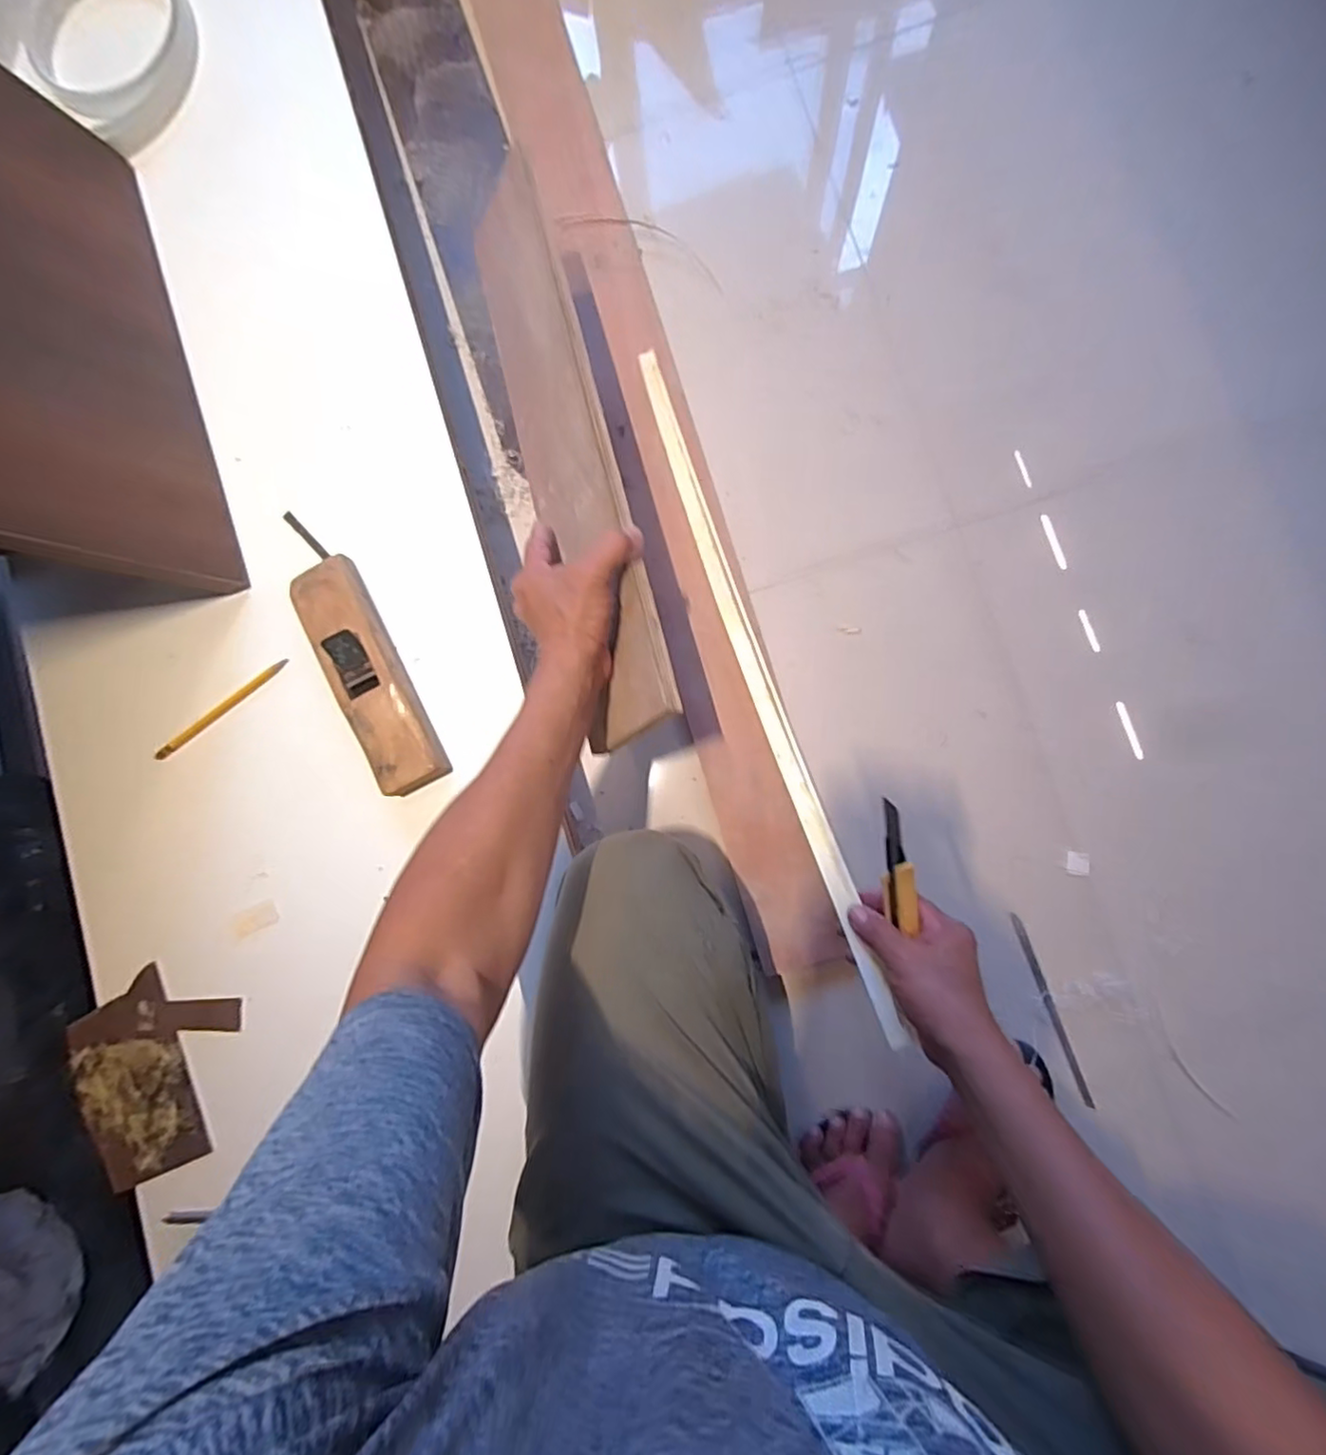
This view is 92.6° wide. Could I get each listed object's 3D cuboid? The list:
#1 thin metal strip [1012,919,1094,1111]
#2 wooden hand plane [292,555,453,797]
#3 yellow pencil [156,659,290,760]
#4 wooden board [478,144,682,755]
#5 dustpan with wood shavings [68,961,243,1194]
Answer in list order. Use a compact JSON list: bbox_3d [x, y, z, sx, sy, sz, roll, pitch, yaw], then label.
[{"bbox_3d":[0.405,0.293,0.659,0.010,0.005,0.199,-18,83,1],"label":"thin metal strip"},{"bbox_3d":[-0.282,-0.050,0.606,0.066,0.042,0.241,-26,83,-1],"label":"wooden hand plane"},{"bbox_3d":[-0.440,-0.018,0.630,0.158,0.011,0.013,-39,83,-2],"label":"yellow pencil"},{"bbox_3d":[-0.092,-0.259,0.576,0.017,0.112,0.564,-4,74,-41],"label":"wooden board"},{"bbox_3d":[-0.474,0.324,0.602,0.161,0.017,0.174,-25,83,0],"label":"dustpan with wood shavings"}]

